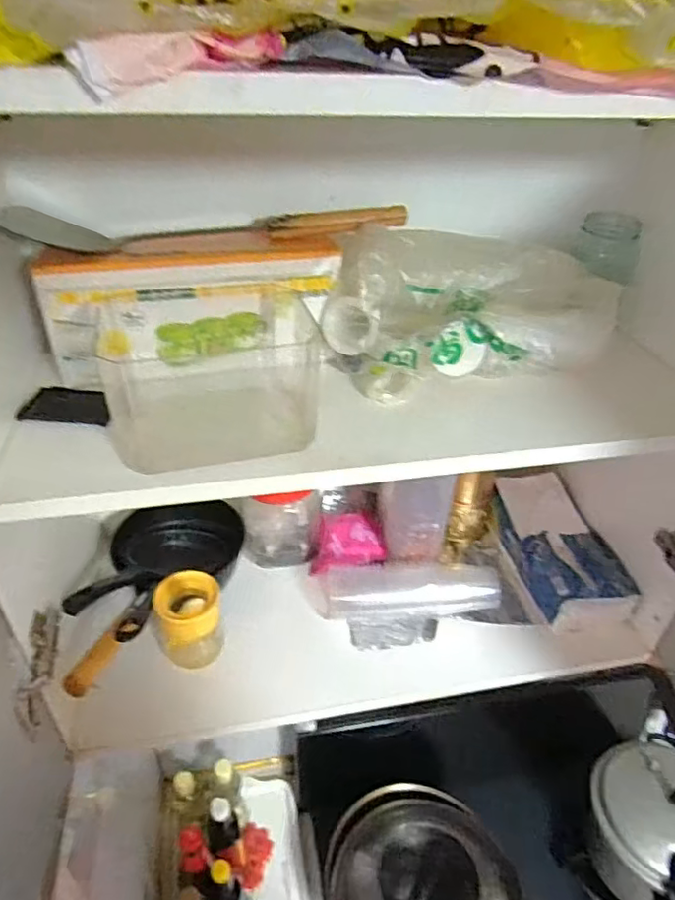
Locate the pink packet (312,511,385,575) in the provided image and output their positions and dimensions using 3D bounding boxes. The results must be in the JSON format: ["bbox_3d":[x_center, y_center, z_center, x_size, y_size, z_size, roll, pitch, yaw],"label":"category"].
[{"bbox_3d":[0.012,0.121,0.793,0.091,0.035,0.104,-1,36,-5],"label":"pink packet"}]

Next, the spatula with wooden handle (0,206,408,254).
[{"bbox_3d":[-0.115,-0.212,0.562,0.370,0.040,0.060,-3,36,-7],"label":"spatula with wooden handle"}]

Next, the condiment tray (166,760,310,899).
[{"bbox_3d":[-0.185,0.748,1.073,0.248,0.239,0.326,-6,37,-11],"label":"condiment tray"}]

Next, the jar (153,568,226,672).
[{"bbox_3d":[-0.167,0.191,0.659,0.068,0.106,0.080,-12,38,-19],"label":"jar"}]

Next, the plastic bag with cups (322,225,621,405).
[{"bbox_3d":[0.130,-0.137,0.580,0.270,0.126,0.103,-6,37,-11],"label":"plastic bag with cups"}]

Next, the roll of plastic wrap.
[{"bbox_3d":[0.076,0.177,0.724,0.240,0.048,0.056,-5,34,15],"label":"roll of plastic wrap"}]

